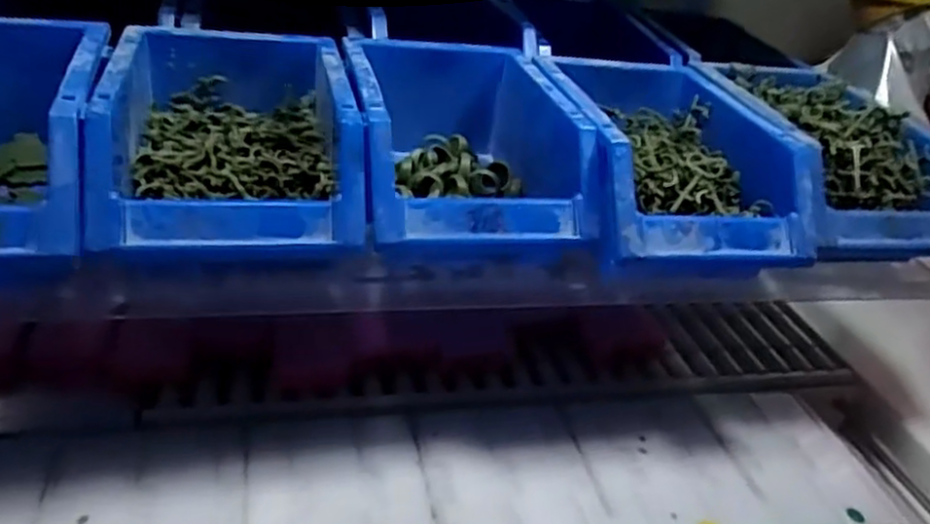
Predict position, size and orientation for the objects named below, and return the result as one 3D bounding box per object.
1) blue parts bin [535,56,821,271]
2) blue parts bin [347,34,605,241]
[{"bbox_3d":[0.120,-0.069,0.445,0.131,0.065,0.183,-4,33,-18],"label":"blue parts bin"},{"bbox_3d":[-0.005,-0.069,0.428,0.122,0.081,0.173,-3,32,-15],"label":"blue parts bin"}]

